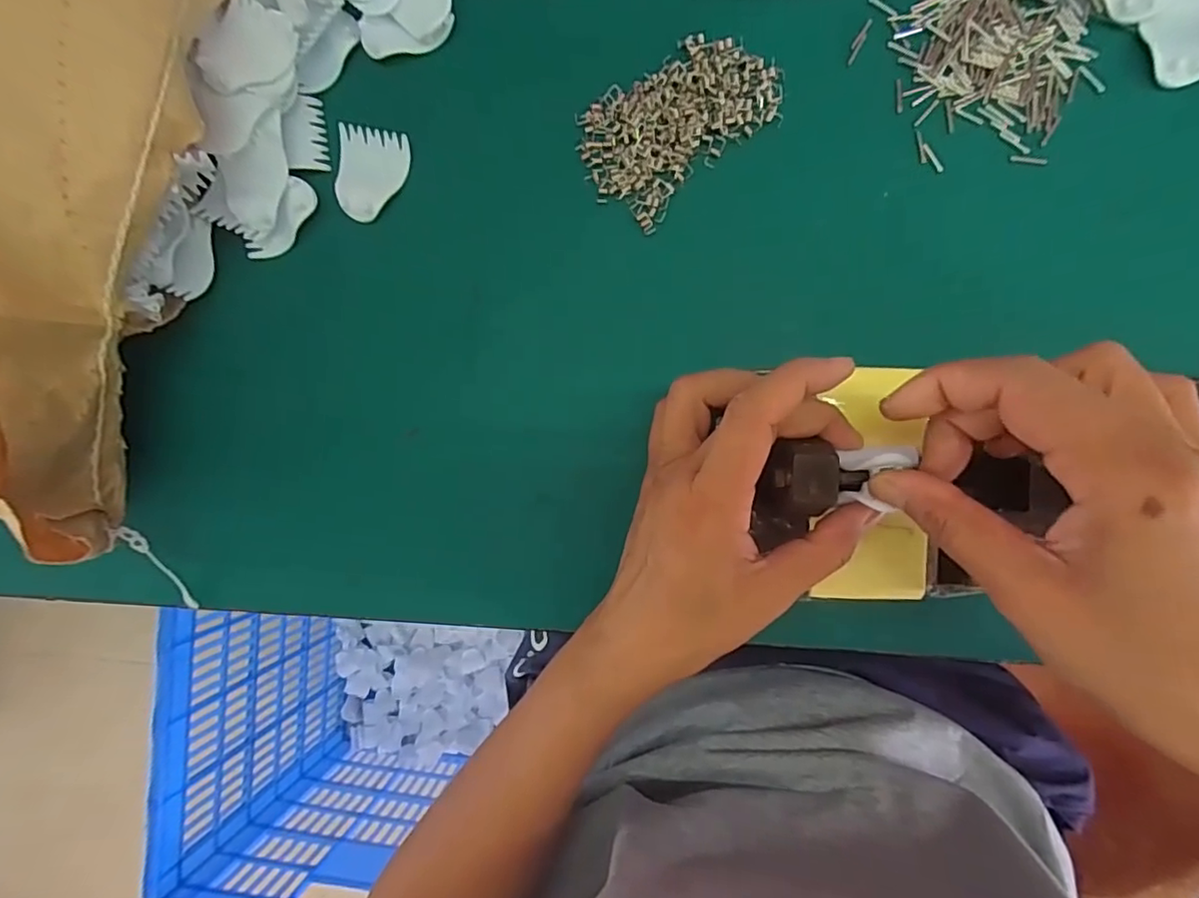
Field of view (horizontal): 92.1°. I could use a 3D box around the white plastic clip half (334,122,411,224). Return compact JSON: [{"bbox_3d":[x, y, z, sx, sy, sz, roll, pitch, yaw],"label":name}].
[{"bbox_3d":[-0.121,-0.147,0.308,0.038,0.006,0.049,2,85,7],"label":"white plastic clip half"}]

